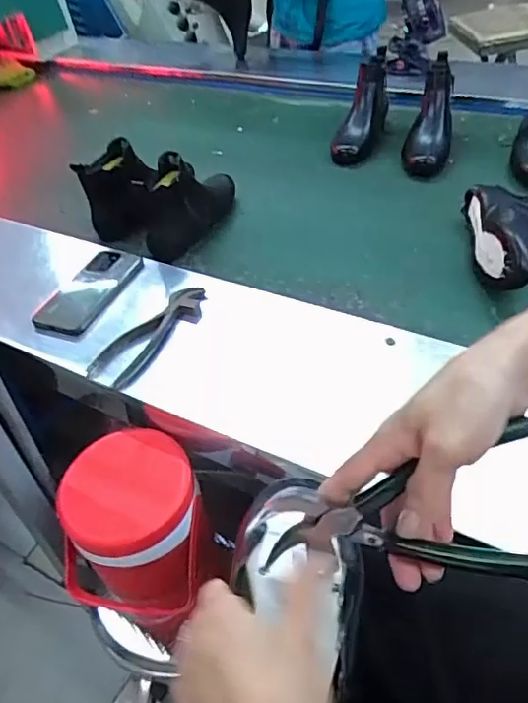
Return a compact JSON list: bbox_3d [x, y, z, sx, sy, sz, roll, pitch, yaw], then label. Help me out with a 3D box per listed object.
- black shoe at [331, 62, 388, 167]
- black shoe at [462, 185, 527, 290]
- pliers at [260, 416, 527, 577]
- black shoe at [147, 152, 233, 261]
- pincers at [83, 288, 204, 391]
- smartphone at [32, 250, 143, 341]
[{"bbox_3d":[0.195,-0.484,1.120,0.085,0.137,0.233,8,46,15],"label":"black shoe"},{"bbox_3d":[0.369,-0.157,0.779,0.140,0.075,0.215,0,45,6],"label":"black shoe"},{"bbox_3d":[0.087,0.094,0.342,0.181,0.098,0.022,-6,14,10],"label":"pliers"},{"bbox_3d":[-0.114,-0.262,0.937,0.072,0.154,0.243,15,49,21],"label":"black shoe"},{"bbox_3d":[-0.147,-0.026,0.715,0.067,0.015,0.185,26,53,29],"label":"pincers"},{"bbox_3d":[-0.241,-0.085,0.785,0.089,0.017,0.181,15,48,19],"label":"smartphone"}]

